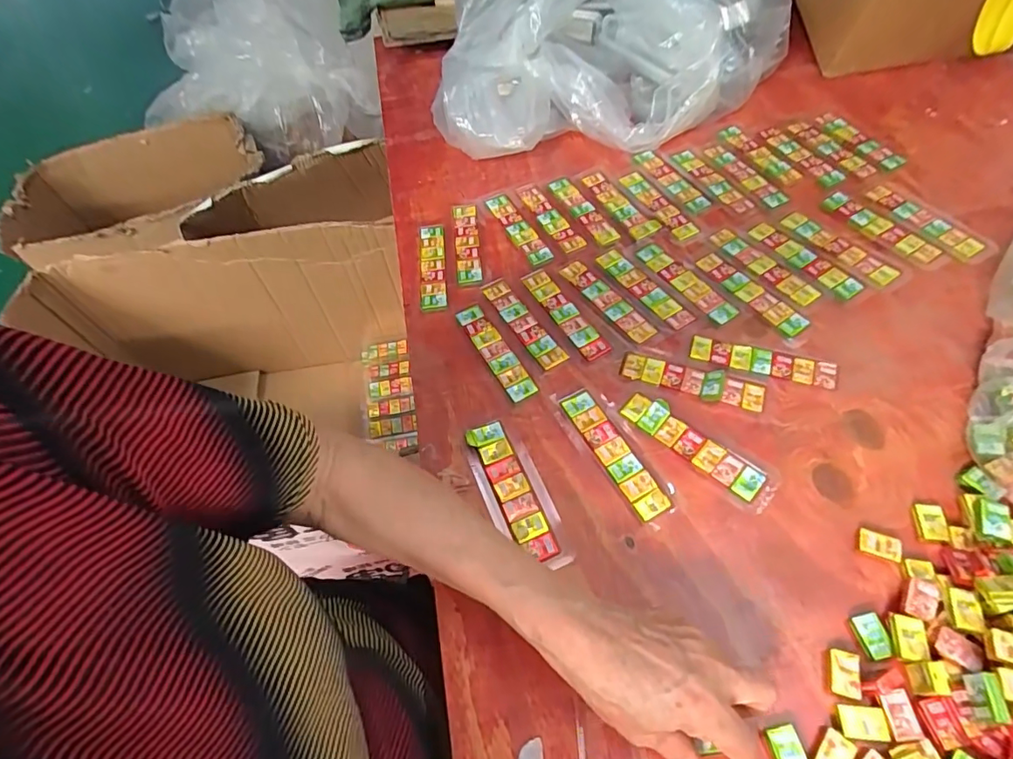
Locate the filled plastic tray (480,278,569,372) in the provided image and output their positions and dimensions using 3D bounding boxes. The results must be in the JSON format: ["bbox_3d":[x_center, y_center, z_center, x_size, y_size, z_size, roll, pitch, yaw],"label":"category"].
[{"bbox_3d":[0.015,-0.055,0.495,0.026,0.004,0.117,-28,59,-14],"label":"filled plastic tray"}]

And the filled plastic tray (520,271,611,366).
[{"bbox_3d":[0.056,-0.065,0.499,0.025,0.004,0.119,-27,59,-13],"label":"filled plastic tray"}]

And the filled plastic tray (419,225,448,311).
[{"bbox_3d":[-0.078,-0.120,0.546,0.027,0.006,0.116,-7,57,0],"label":"filled plastic tray"}]

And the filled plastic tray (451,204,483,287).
[{"bbox_3d":[-0.043,-0.150,0.561,0.027,0.005,0.124,-7,57,0],"label":"filled plastic tray"}]

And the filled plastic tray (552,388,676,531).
[{"bbox_3d":[0.087,0.058,0.417,0.045,0.008,0.127,-26,59,-12],"label":"filled plastic tray"}]

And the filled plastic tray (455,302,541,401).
[{"bbox_3d":[-0.011,-0.027,0.479,0.024,0.006,0.113,-27,59,-13],"label":"filled plastic tray"}]

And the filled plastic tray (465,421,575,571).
[{"bbox_3d":[0.008,0.089,0.405,0.047,0.009,0.126,-23,58,-11],"label":"filled plastic tray"}]

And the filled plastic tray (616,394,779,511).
[{"bbox_3d":[0.151,0.054,0.413,0.125,0.007,0.028,38,67,25],"label":"filled plastic tray"}]

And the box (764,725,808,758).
[{"bbox_3d":[0.167,0.220,0.304,0.017,0.007,0.026,-11,57,-3],"label":"box"}]

